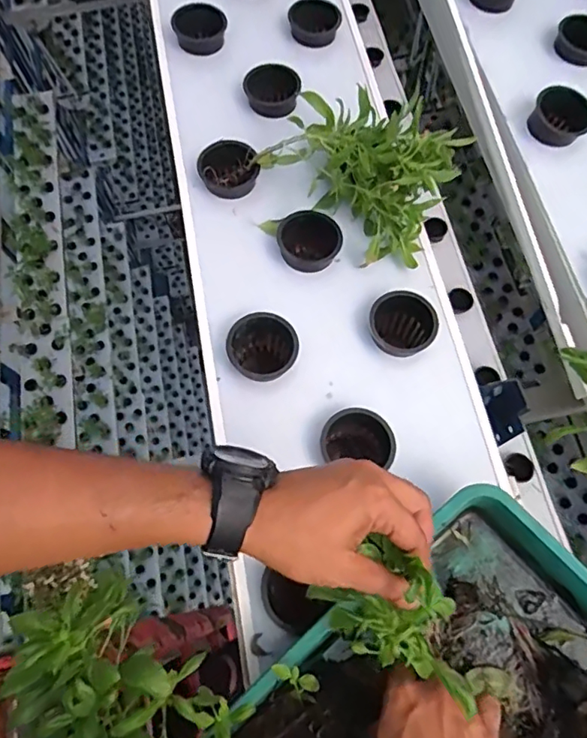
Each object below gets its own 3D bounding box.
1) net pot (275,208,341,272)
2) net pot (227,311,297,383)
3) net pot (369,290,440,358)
[{"bbox_3d":[0.020,-0.145,0.664,0.076,0.070,0.084,-5,69,0],"label":"net pot"},{"bbox_3d":[-0.033,-0.012,0.623,0.075,0.090,0.075,-1,69,1],"label":"net pot"},{"bbox_3d":[0.126,-0.044,0.632,0.073,0.069,0.073,-1,69,1],"label":"net pot"}]

